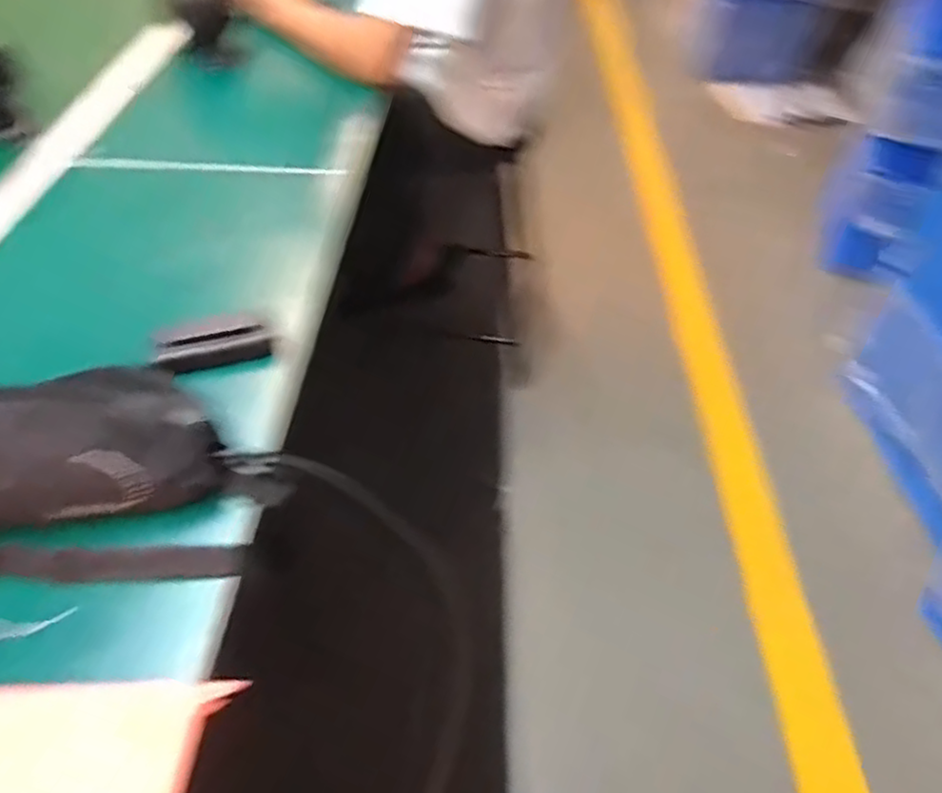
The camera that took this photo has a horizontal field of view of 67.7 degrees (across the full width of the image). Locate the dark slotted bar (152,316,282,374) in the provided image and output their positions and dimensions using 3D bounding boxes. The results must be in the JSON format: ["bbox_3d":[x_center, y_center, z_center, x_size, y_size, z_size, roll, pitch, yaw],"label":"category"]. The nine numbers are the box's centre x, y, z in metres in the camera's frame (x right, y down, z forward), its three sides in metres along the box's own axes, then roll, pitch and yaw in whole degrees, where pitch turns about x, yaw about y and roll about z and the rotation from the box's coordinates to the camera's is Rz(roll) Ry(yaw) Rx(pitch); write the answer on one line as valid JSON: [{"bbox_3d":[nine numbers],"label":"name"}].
[{"bbox_3d":[-0.218,-0.047,0.605,0.108,0.022,0.041,-18,48,-39],"label":"dark slotted bar"}]

